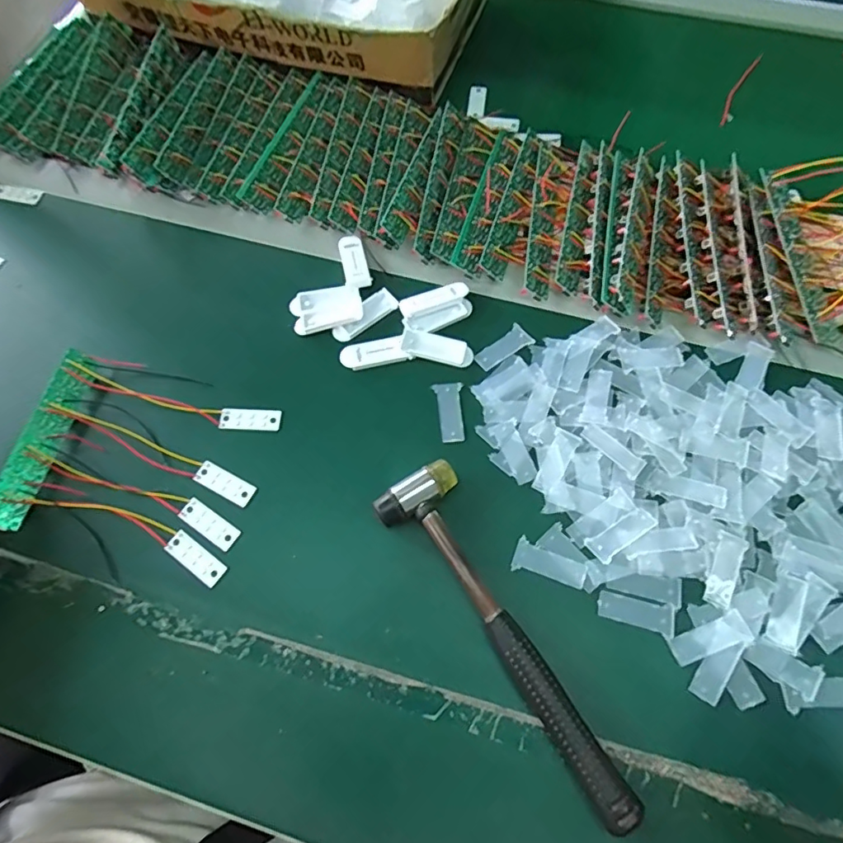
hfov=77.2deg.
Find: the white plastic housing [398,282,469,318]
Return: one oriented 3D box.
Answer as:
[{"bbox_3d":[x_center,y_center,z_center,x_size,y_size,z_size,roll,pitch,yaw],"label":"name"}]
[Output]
[{"bbox_3d":[0.010,-0.101,0.436,0.057,0.004,0.018,-22,70,-6],"label":"white plastic housing"}]

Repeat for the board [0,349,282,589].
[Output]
[{"bbox_3d":[-0.206,0.030,0.385,0.169,0.022,0.129,13,70,7],"label":"board"}]

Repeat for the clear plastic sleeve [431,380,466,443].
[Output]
[{"bbox_3d":[0.023,-0.007,0.406,0.021,0.004,0.048,-8,69,-1],"label":"clear plastic sleeve"}]

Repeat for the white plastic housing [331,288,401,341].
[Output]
[{"bbox_3d":[-0.046,-0.087,0.437,0.060,0.007,0.022,-43,73,-13],"label":"white plastic housing"}]

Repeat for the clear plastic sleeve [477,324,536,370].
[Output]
[{"bbox_3d":[0.066,-0.060,0.425,0.048,0.004,0.020,-36,72,-11],"label":"clear plastic sleeve"}]

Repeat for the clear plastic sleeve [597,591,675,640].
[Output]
[{"bbox_3d":[0.141,0.126,0.347,0.048,0.004,0.019,13,70,7],"label":"clear plastic sleeve"}]

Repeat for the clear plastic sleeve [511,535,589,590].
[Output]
[{"bbox_3d":[0.087,0.098,0.359,0.049,0.004,0.021,20,71,10],"label":"clear plastic sleeve"}]

